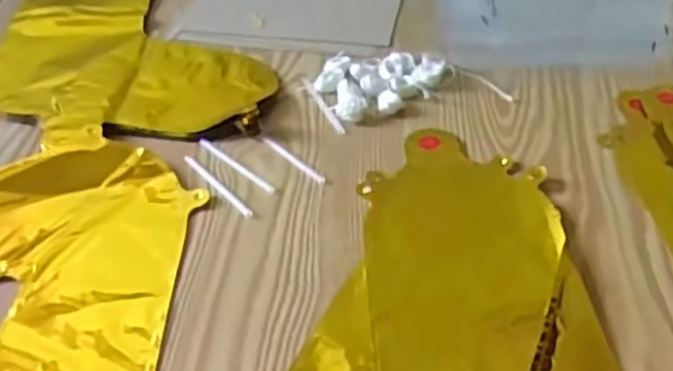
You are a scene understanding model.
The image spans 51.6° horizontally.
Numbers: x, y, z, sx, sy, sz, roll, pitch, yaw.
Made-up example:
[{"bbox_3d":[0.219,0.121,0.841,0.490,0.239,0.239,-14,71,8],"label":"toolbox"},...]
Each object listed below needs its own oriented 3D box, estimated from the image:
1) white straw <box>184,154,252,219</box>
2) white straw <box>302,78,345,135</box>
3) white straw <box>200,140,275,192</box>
[{"bbox_3d":[-0.083,-0.001,0.489,0.006,0.004,0.076,-33,50,-28],"label":"white straw"},{"bbox_3d":[-0.011,-0.065,0.550,0.006,0.004,0.079,-18,45,-15],"label":"white straw"},{"bbox_3d":[-0.073,-0.015,0.504,0.078,0.004,0.007,31,53,31],"label":"white straw"}]

